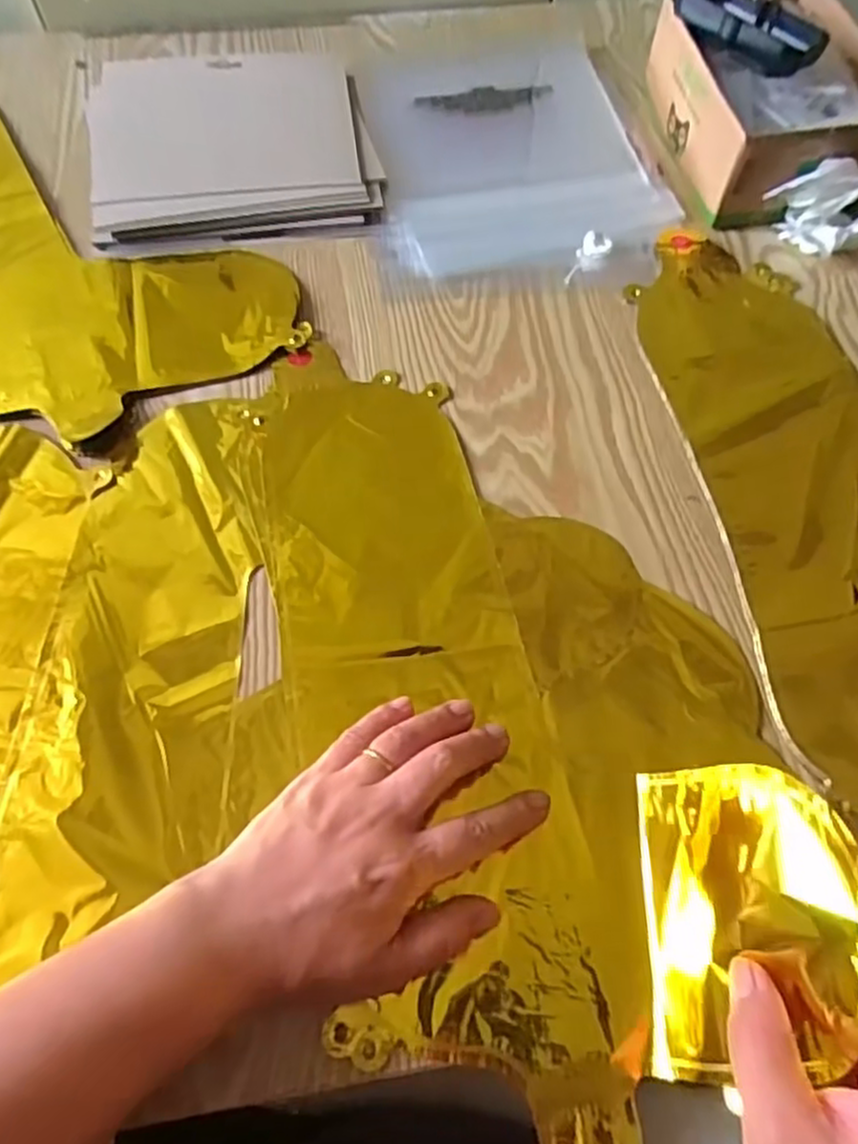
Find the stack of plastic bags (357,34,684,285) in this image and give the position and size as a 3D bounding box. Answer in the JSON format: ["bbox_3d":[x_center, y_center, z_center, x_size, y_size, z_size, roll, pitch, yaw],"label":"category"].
[{"bbox_3d":[0.064,-0.336,0.569,0.217,0.014,0.283,-7,63,-4],"label":"stack of plastic bags"}]

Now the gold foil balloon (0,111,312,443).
[{"bbox_3d":[-0.280,-0.250,0.518,0.239,0.007,0.392,-29,66,-14],"label":"gold foil balloon"}]

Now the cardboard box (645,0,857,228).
[{"bbox_3d":[0.250,-0.352,0.533,0.130,0.069,0.197,-7,63,-4],"label":"cardboard box"}]

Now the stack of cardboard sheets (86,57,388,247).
[{"bbox_3d":[-0.150,-0.333,0.550,0.208,0.016,0.195,-9,63,-5],"label":"stack of cardboard sheets"}]

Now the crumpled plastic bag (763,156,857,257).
[{"bbox_3d":[0.274,-0.254,0.499,0.065,0.051,0.044,36,68,17],"label":"crumpled plastic bag"}]

